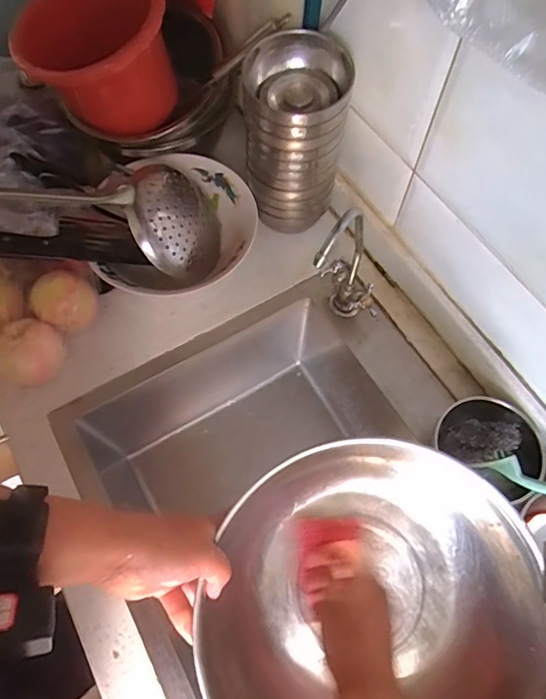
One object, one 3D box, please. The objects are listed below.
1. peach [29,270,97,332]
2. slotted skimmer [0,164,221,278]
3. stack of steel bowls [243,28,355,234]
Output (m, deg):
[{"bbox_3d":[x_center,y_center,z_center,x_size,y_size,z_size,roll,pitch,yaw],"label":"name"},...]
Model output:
[{"bbox_3d":[-0.265,-0.062,0.603,0.060,0.057,0.073,37,70,15],"label":"peach"},{"bbox_3d":[-0.262,-0.186,0.599,0.402,0.094,0.152,5,65,-14],"label":"slotted skimmer"},{"bbox_3d":[0.023,-0.256,0.589,0.112,0.216,0.100,-3,65,-2],"label":"stack of steel bowls"}]

